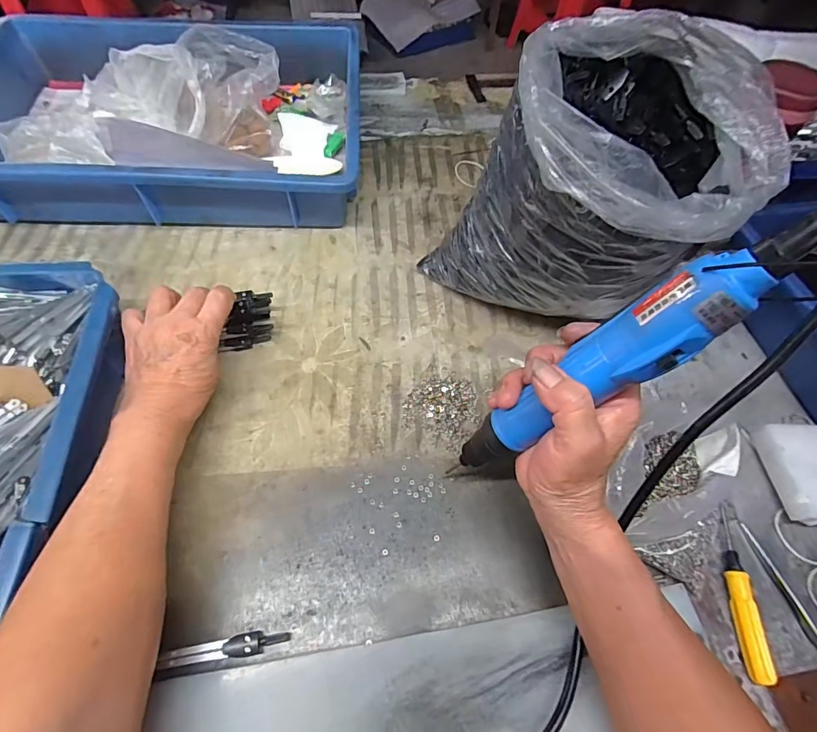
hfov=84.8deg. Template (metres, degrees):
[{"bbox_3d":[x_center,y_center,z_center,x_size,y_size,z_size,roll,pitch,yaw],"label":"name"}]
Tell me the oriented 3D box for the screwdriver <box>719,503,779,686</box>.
[{"bbox_3d":[0.248,0.164,0.331,0.015,0.018,0.118,10,59,2],"label":"screwdriver"}]

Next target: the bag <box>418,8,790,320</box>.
[{"bbox_3d":[0.151,-0.131,0.386,0.158,0.233,0.200,-35,68,-21],"label":"bag"}]

